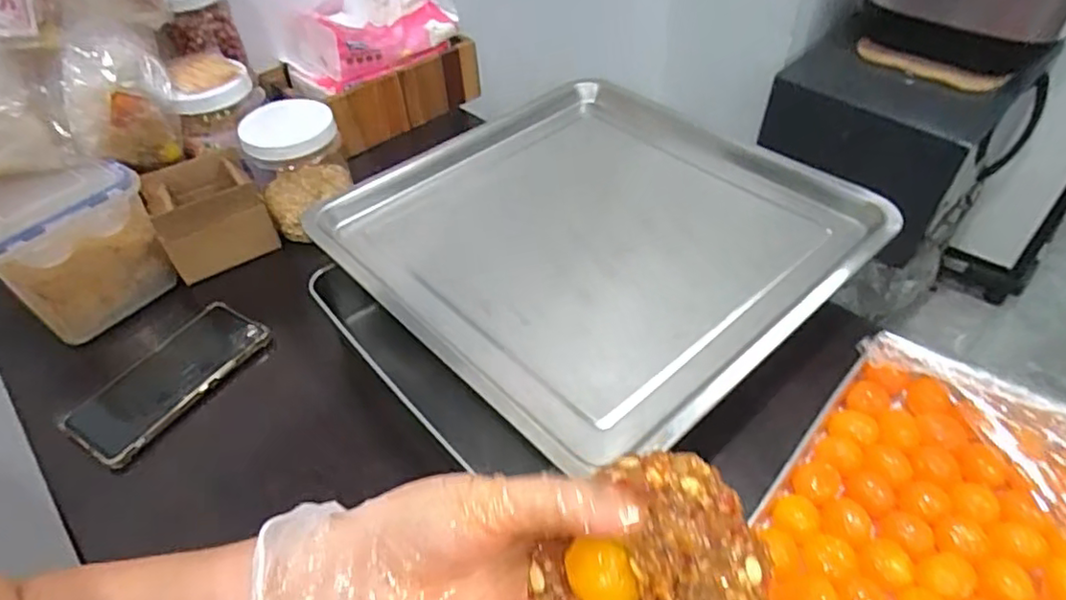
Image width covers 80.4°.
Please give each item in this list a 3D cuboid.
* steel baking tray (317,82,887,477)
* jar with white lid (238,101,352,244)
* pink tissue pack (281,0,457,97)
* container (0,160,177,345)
[{"bbox_3d":[0.053,-0.065,0.572,0.381,0.032,0.389,-35,54,-28],"label":"steel baking tray"},{"bbox_3d":[-0.250,-0.143,0.674,0.091,0.113,0.090,-20,48,-17],"label":"jar with white lid"},{"bbox_3d":[-0.219,-0.369,0.797,0.147,0.129,0.220,31,54,28],"label":"pink tissue pack"},{"bbox_3d":[-0.434,-0.054,0.589,0.120,0.124,0.141,29,53,27],"label":"container"}]

